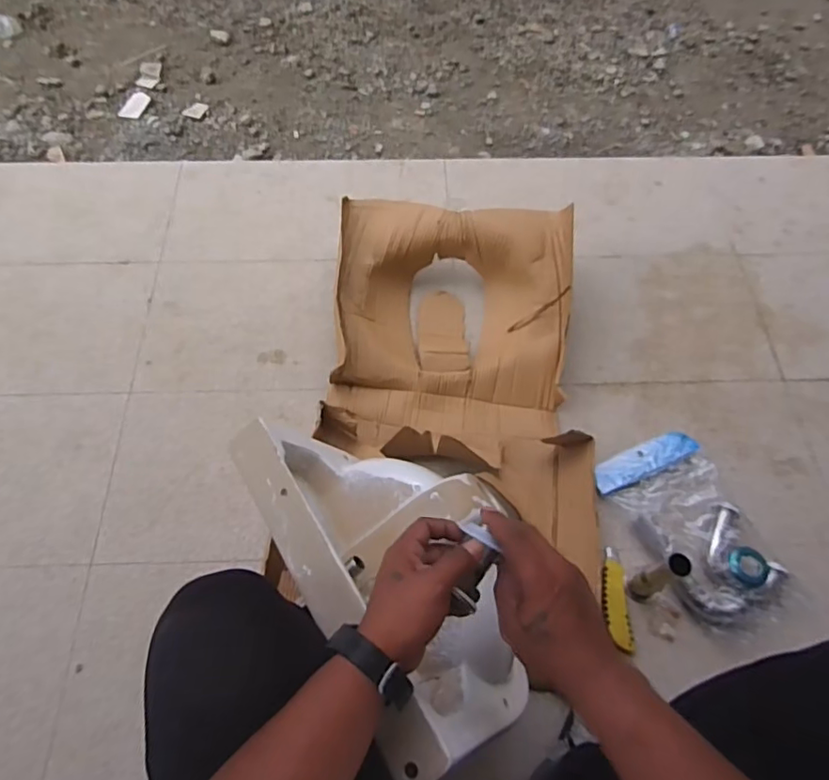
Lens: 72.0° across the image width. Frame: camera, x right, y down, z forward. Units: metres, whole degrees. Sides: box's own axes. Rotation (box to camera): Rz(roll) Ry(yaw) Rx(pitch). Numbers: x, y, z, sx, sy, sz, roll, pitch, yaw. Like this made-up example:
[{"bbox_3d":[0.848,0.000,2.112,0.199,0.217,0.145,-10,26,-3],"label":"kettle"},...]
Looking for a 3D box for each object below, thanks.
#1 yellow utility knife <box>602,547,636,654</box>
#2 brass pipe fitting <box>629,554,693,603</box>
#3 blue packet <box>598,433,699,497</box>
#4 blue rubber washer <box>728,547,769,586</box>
[{"bbox_3d":[0.302,0.310,0.858,0.043,0.018,0.151,4,63,1],"label":"yellow utility knife"},{"bbox_3d":[0.342,0.262,0.797,0.028,0.140,0.032,-20,65,-11],"label":"brass pipe fitting"},{"bbox_3d":[0.380,0.117,0.950,0.180,0.023,0.054,-21,61,-13],"label":"blue packet"},{"bbox_3d":[0.503,0.265,0.861,0.063,0.021,0.056,-21,61,-13],"label":"blue rubber washer"}]

